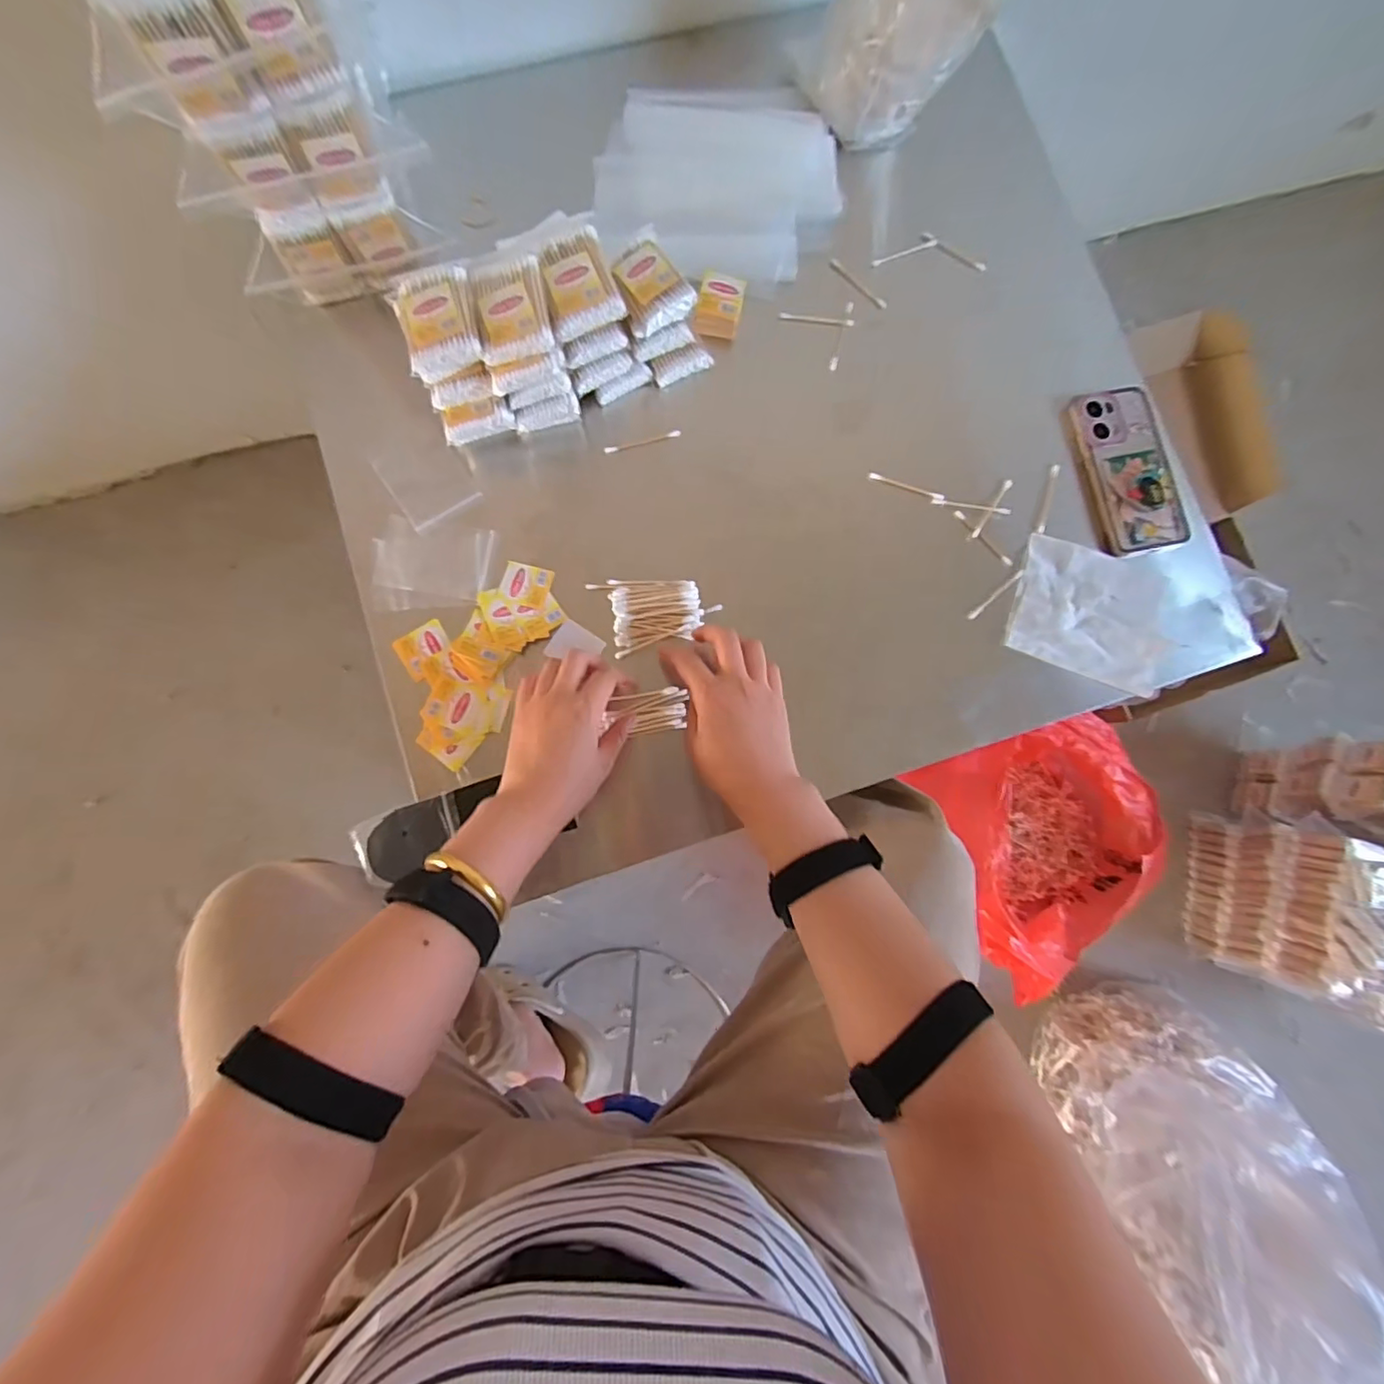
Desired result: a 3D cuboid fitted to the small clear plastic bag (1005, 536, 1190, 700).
[{"bbox_3d":[0.384,-0.072,0.557,0.158,0.014,0.120,20,84,-1],"label":"small clear plastic bag"}]

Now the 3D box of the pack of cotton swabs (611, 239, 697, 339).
[{"bbox_3d":[-0.038,-0.350,0.513,0.058,0.025,0.066,-37,86,-7],"label":"pack of cotton swabs"}]

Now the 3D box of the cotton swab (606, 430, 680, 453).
[{"bbox_3d":[-0.046,-0.235,0.555,0.073,0.004,0.007,-15,85,-5],"label":"cotton swab"}]

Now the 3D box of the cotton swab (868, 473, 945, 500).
[{"bbox_3d":[0.204,-0.196,0.564,0.073,0.005,0.007,18,84,-1],"label":"cotton swab"}]

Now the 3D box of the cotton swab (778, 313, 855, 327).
[{"bbox_3d":[0.123,-0.365,0.579,0.072,0.004,0.008,7,84,-3],"label":"cotton swab"}]

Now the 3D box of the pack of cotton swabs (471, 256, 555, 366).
[{"bbox_3d":[-0.142,-0.301,0.466,0.054,0.021,0.070,-11,83,-4],"label":"pack of cotton swabs"}]

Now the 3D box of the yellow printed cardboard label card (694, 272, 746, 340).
[{"bbox_3d":[0.027,-0.368,0.564,0.042,0.019,0.055,10,84,-2],"label":"yellow printed cardboard label card"}]

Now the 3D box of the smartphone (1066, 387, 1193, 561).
[{"bbox_3d":[0.424,-0.216,0.571,0.085,0.017,0.166,-15,84,-2],"label":"smartphone"}]

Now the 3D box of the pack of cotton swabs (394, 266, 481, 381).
[{"bbox_3d":[-0.199,-0.290,0.469,0.058,0.028,0.075,-11,83,-4],"label":"pack of cotton swabs"}]

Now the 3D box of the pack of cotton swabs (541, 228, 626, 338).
[{"bbox_3d":[-0.092,-0.328,0.476,0.058,0.020,0.071,-23,84,-6],"label":"pack of cotton swabs"}]

